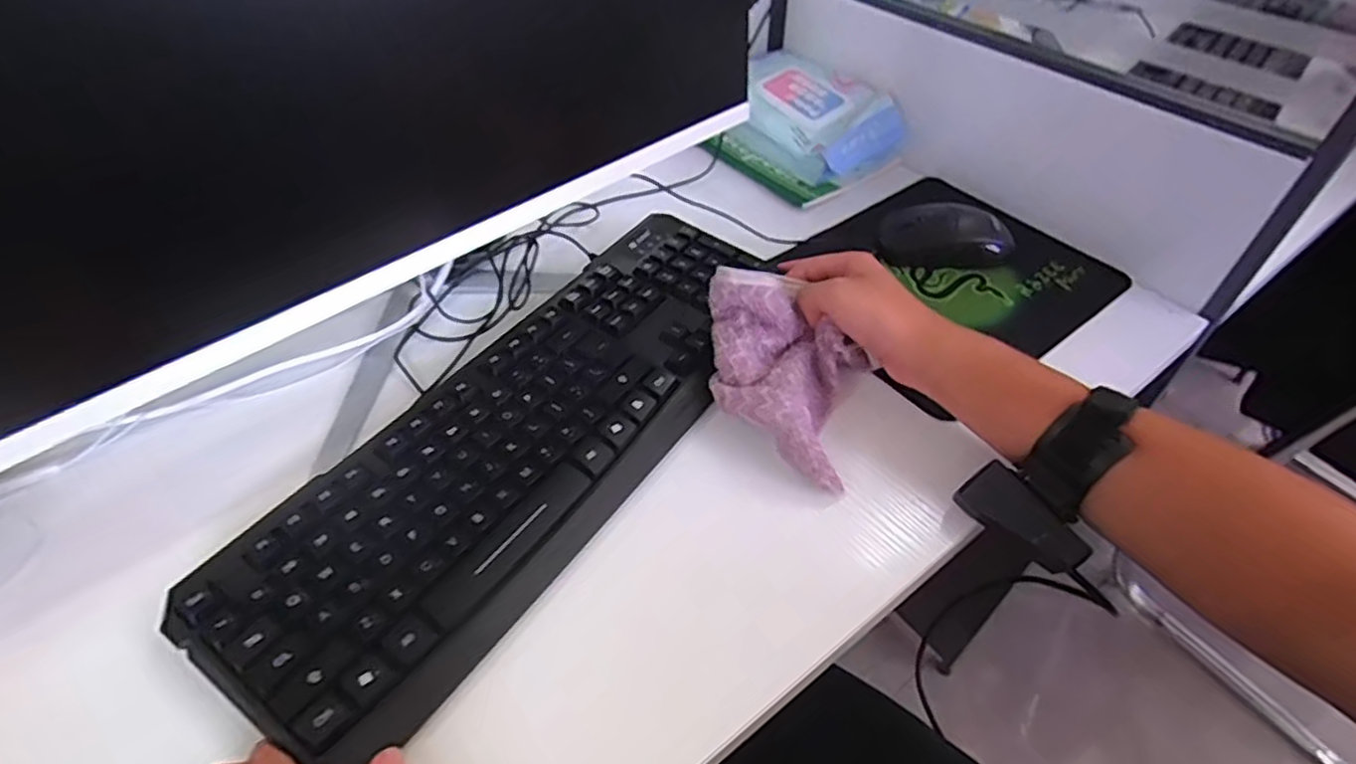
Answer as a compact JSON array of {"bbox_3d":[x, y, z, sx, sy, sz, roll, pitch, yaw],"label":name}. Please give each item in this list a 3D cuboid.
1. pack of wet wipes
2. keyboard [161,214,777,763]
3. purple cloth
[{"bbox_3d":[0.119,-0.271,0.679,0.117,0.057,0.186,-30,53,-25],"label":"pack of wet wipes"},{"bbox_3d":[-0.085,0.023,0.440,0.154,0.023,0.422,25,53,22],"label":"keyboard"},{"bbox_3d":[0.070,-0.008,0.441,0.098,0.067,0.133,3,47,4],"label":"purple cloth"}]

